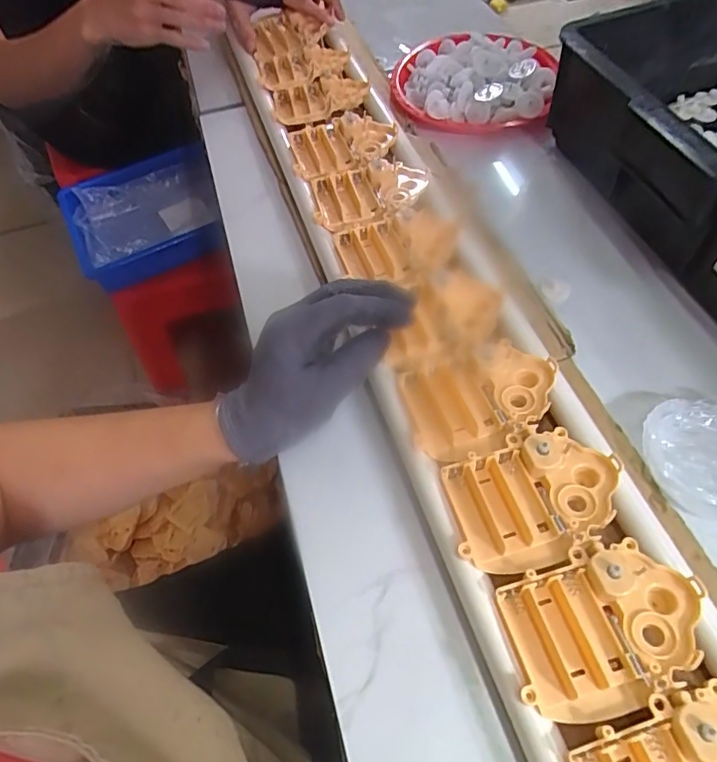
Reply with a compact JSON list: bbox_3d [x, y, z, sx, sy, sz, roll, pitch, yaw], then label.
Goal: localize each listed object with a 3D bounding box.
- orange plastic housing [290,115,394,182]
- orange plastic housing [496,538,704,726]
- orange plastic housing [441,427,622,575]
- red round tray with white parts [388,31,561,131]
[{"bbox_3d":[-0.014,-0.220,0.501,0.096,0.020,0.074,-9,58,-2],"label":"orange plastic housing"},{"bbox_3d":[0.125,0.123,0.268,0.101,0.017,0.071,-22,59,-10],"label":"orange plastic housing"},{"bbox_3d":[0.101,0.065,0.307,0.102,0.018,0.069,-23,59,-10],"label":"orange plastic housing"},{"bbox_3d":[0.122,-0.323,0.566,0.167,0.043,0.158,-2,58,3],"label":"red round tray with white parts"}]

